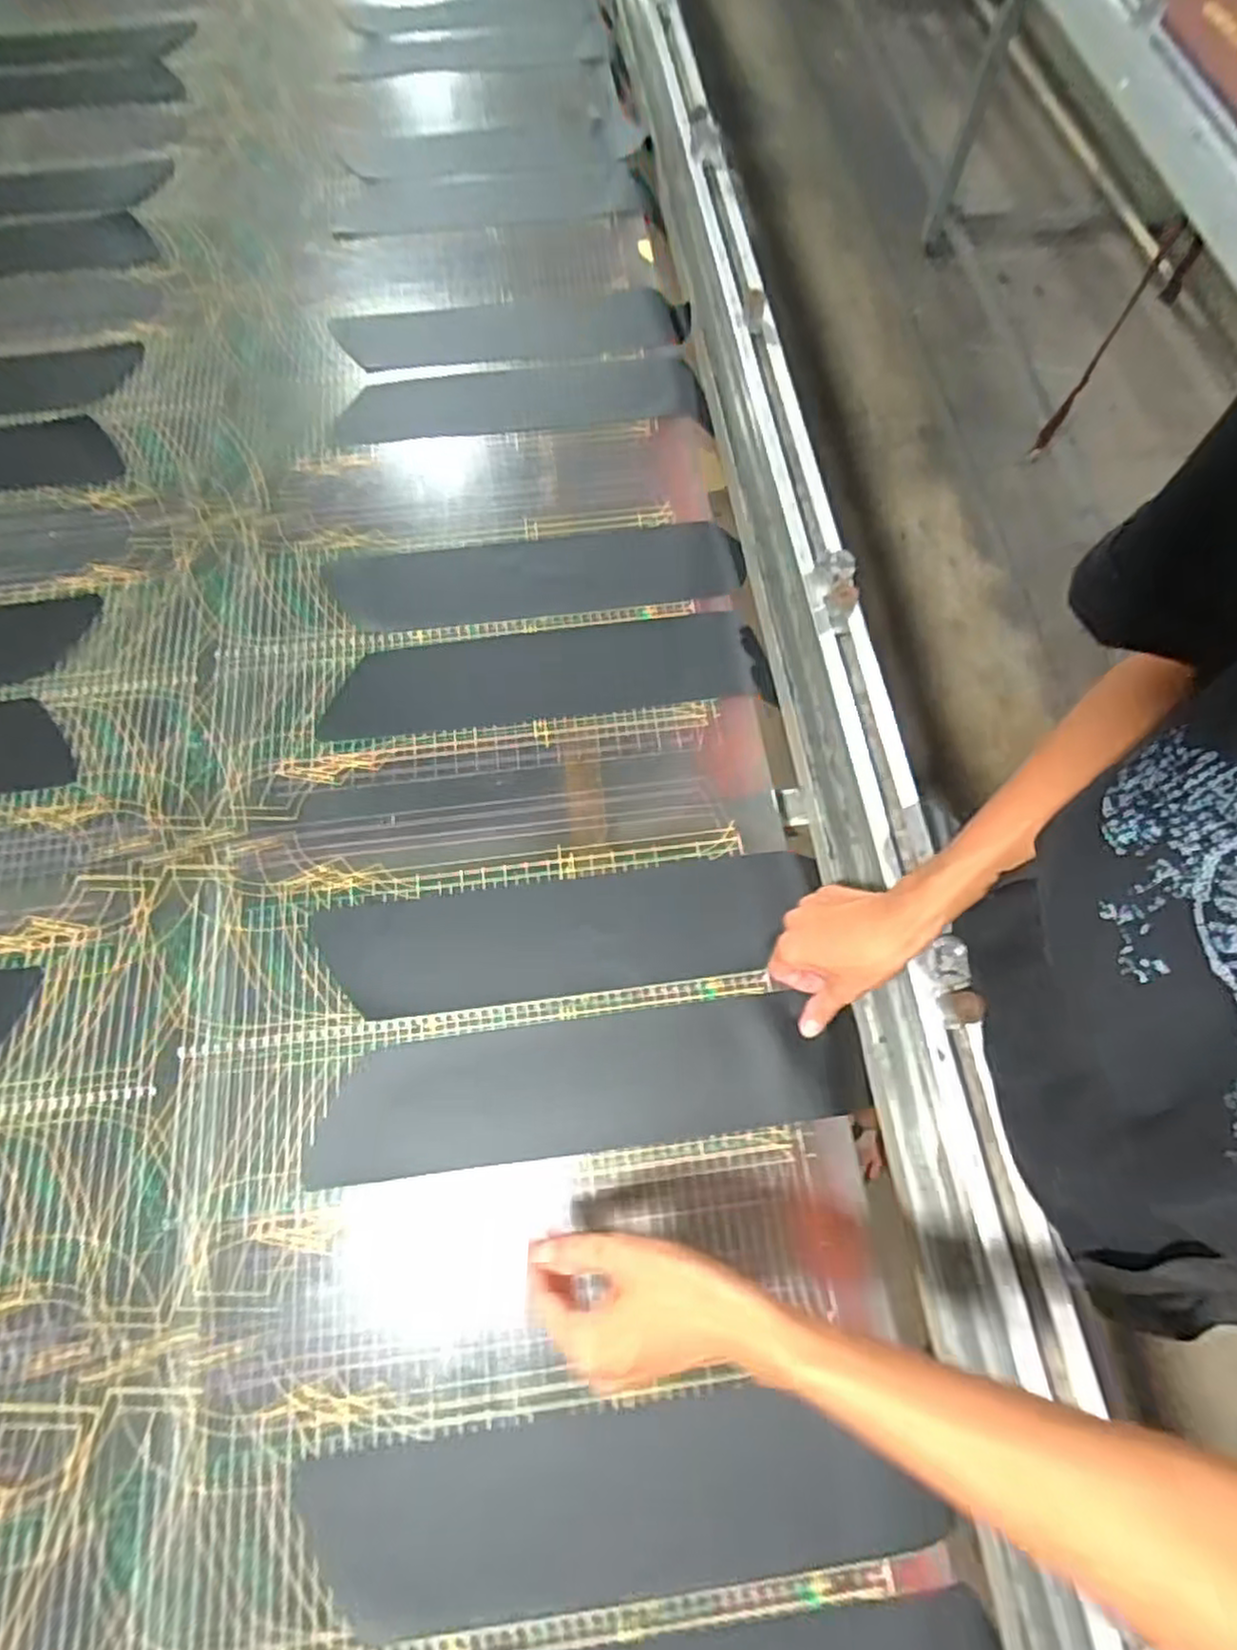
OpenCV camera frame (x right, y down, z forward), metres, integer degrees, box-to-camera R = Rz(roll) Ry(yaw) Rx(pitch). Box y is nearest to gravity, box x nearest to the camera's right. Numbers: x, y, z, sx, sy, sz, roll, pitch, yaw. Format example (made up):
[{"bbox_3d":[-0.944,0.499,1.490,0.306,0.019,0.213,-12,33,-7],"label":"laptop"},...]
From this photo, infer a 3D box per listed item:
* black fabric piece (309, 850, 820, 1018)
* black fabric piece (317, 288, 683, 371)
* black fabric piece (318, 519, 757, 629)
[{"bbox_3d":[-0.043,0.096,0.622,0.428,0.009,0.104,-7,69,-2],"label":"black fabric piece"},{"bbox_3d":[-0.132,-0.630,0.887,0.437,0.011,0.120,-9,69,-1],"label":"black fabric piece"},{"bbox_3d":[-0.086,-0.275,0.747,0.434,0.013,0.111,-6,69,0],"label":"black fabric piece"}]

